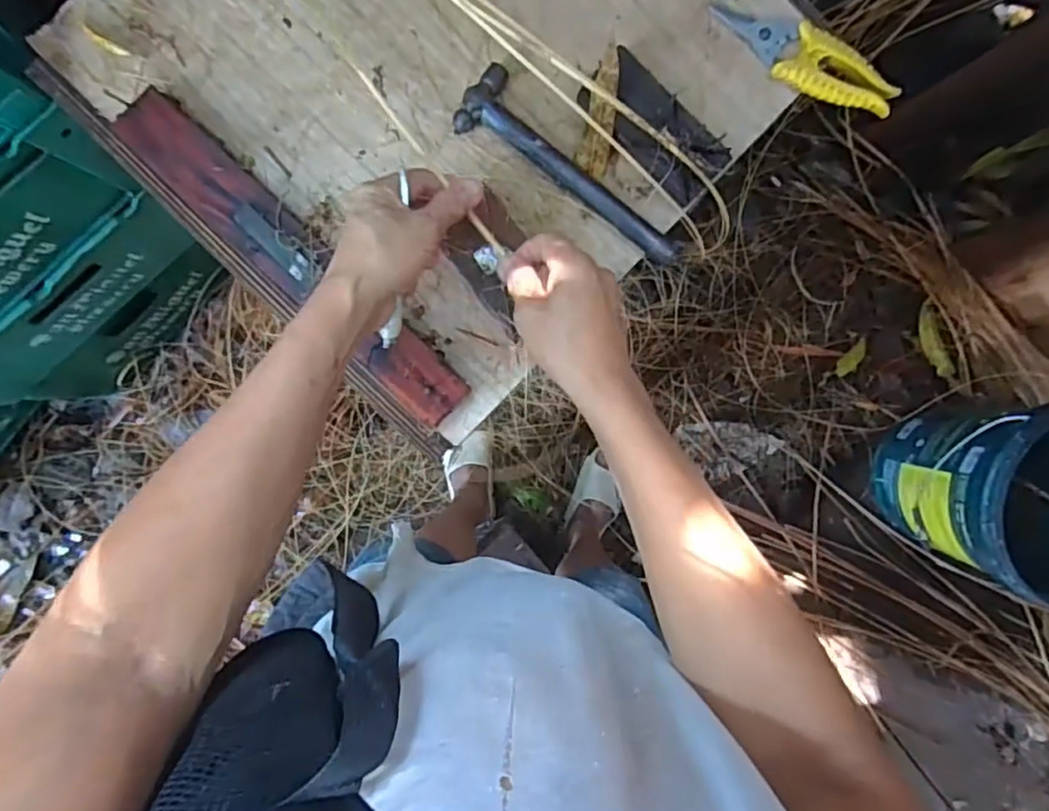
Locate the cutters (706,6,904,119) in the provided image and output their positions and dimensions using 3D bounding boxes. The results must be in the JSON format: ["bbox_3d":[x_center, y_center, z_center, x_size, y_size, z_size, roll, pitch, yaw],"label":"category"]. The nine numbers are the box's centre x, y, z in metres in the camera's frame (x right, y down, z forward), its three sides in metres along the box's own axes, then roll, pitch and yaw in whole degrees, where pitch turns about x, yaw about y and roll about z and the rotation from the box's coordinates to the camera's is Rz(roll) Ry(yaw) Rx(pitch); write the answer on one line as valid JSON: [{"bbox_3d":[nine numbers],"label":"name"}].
[{"bbox_3d":[0.233,-0.290,0.530,0.159,0.035,0.050,32,95,-7],"label":"cutters"}]

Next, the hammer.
[{"bbox_3d":[0.037,-0.189,0.534,0.216,0.027,0.055,41,93,-7],"label":"hammer"}]

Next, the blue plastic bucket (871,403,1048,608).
[{"bbox_3d":[0.812,0.140,1.057,0.321,0.291,0.293,21,96,-6],"label":"blue plastic bucket"}]

